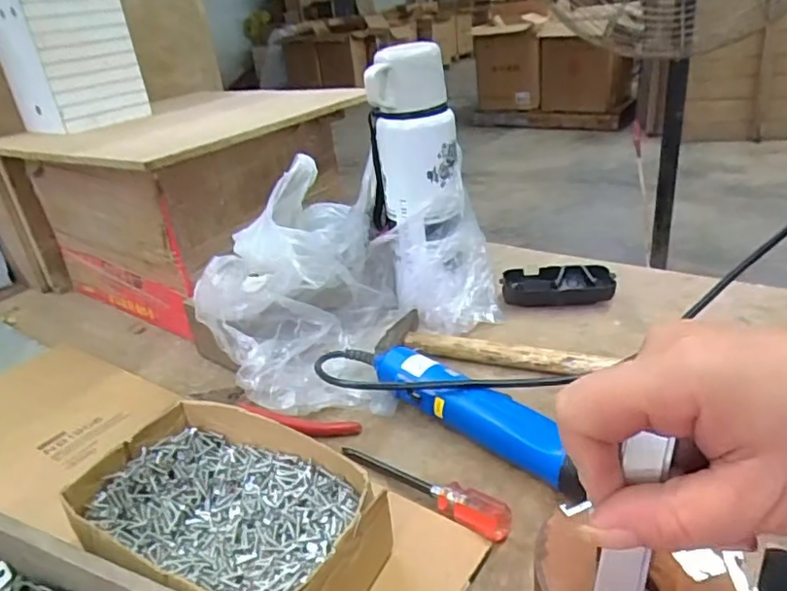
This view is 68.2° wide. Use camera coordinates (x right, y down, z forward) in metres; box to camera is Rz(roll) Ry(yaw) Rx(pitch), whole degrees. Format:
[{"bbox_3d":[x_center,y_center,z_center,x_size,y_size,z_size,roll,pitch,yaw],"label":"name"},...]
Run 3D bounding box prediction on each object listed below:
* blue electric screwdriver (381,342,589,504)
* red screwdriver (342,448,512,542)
[{"bbox_3d":[0.056,0.087,0.438,0.035,0.041,0.192,-29,35,-36],"label":"blue electric screwdriver"},{"bbox_3d":[0.014,0.126,0.391,0.134,0.020,0.021,15,34,35],"label":"red screwdriver"}]

